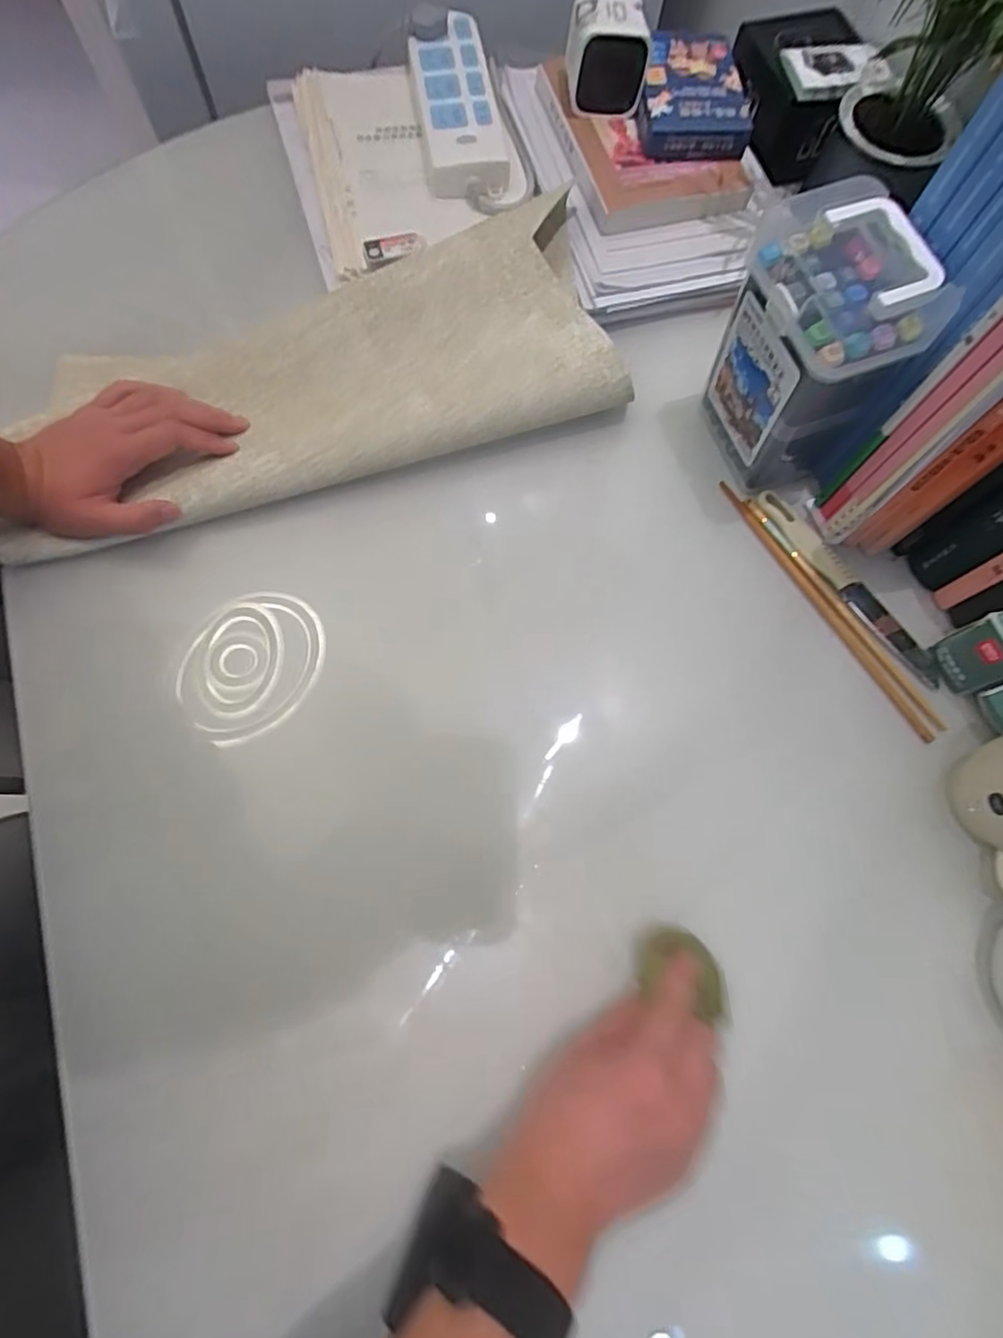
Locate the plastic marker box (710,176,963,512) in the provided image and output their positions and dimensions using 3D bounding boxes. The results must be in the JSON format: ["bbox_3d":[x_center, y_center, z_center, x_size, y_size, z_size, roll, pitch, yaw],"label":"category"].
[{"bbox_3d":[0.218,-0.228,0.460,0.084,0.177,0.127,-24,76,-8],"label":"plastic marker box"}]

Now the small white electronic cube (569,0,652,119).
[{"bbox_3d":[0.094,-0.556,0.555,0.068,0.065,0.062,-3,74,-3],"label":"small white electronic cube"}]

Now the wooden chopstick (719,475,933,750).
[{"bbox_3d":[0.259,-0.051,0.501,0.012,0.004,0.257,-31,77,-10],"label":"wooden chopstick"}]

